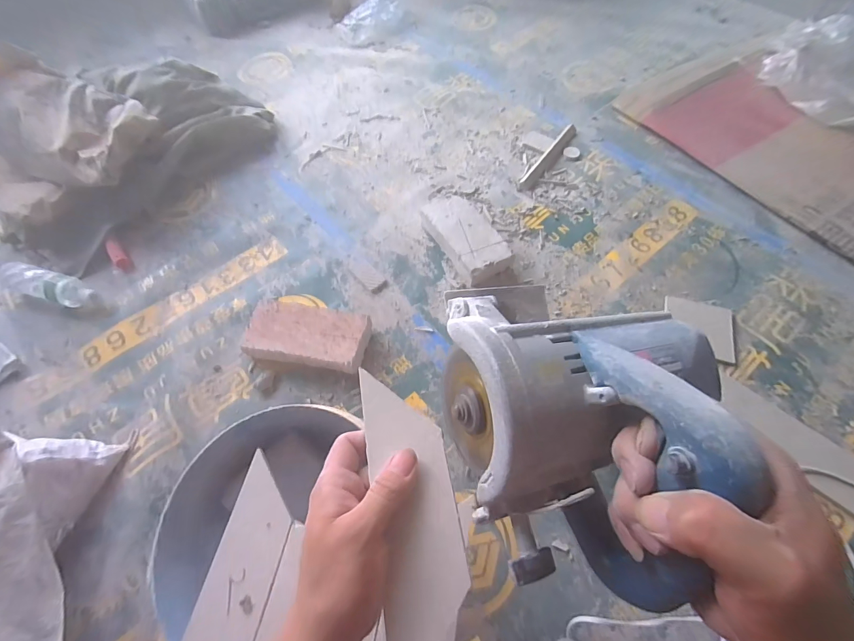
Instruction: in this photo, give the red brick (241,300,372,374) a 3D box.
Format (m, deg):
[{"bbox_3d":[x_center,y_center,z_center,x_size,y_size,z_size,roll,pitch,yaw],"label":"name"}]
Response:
[{"bbox_3d":[-0.221,0.031,0.708,0.220,0.064,0.115,14,66,2],"label":"red brick"}]

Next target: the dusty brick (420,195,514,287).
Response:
[{"bbox_3d":[0.080,-0.179,0.818,0.111,0.055,0.226,-29,71,-16],"label":"dusty brick"}]

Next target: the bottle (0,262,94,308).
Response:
[{"bbox_3d":[-0.778,-0.072,0.778,0.243,0.057,0.056,17,66,3],"label":"bottle"}]

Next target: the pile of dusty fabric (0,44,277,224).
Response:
[{"bbox_3d":[-0.751,-0.477,0.907,0.473,0.213,0.573,40,69,13],"label":"pile of dusty fabric"}]

